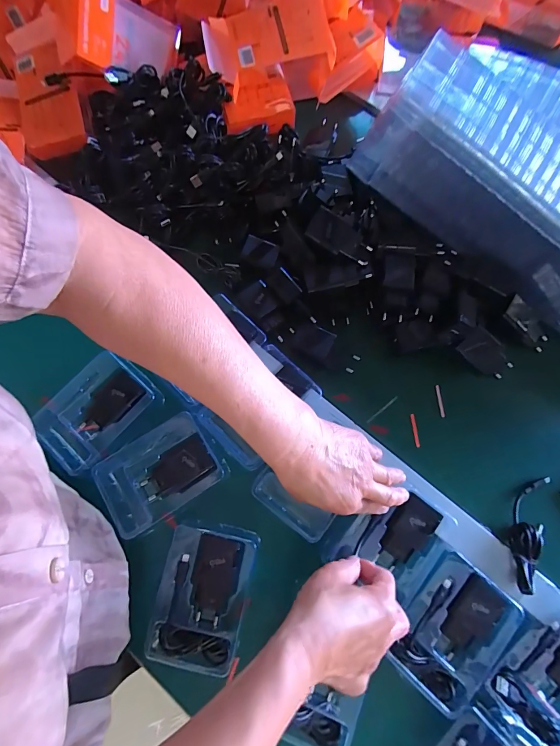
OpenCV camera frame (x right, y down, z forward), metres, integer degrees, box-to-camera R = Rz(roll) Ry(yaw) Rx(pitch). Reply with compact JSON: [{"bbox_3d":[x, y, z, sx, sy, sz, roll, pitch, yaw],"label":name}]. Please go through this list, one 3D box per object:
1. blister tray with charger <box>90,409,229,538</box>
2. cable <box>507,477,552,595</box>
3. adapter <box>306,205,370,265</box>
[{"bbox_3d":[-0.133,0.113,0.393,0.127,0.027,0.087,-31,77,-8],"label":"blister tray with charger"},{"bbox_3d":[0.267,0.167,0.378,0.028,0.023,0.121,23,76,6],"label":"cable"},{"bbox_3d":[0.072,-0.159,0.416,0.078,0.020,0.031,26,76,-15],"label":"adapter"}]

